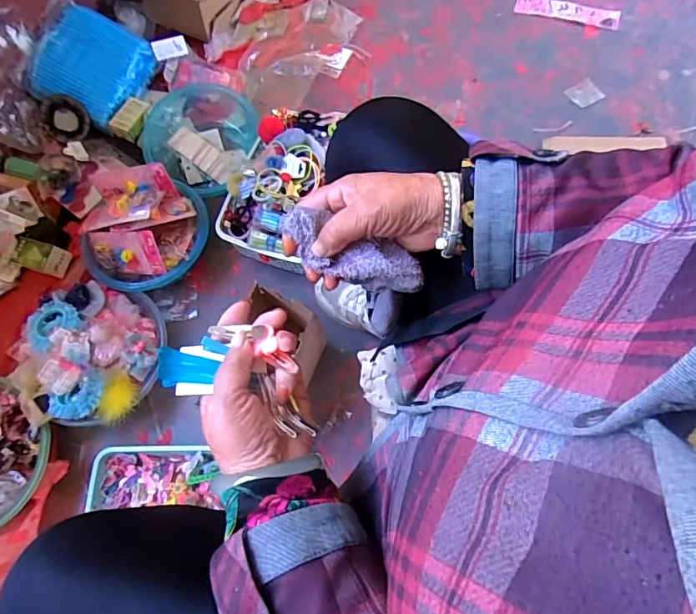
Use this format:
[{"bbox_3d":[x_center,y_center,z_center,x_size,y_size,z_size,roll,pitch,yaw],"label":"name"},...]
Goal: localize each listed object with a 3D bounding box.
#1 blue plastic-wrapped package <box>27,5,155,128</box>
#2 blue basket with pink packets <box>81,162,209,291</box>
[{"bbox_3d":[-0.546,-0.511,0.985,0.200,0.055,0.220,26,79,-9],"label":"blue plastic-wrapped package"},{"bbox_3d":[-0.364,-0.132,0.828,0.207,0.114,0.209,7,69,5],"label":"blue basket with pink packets"}]

